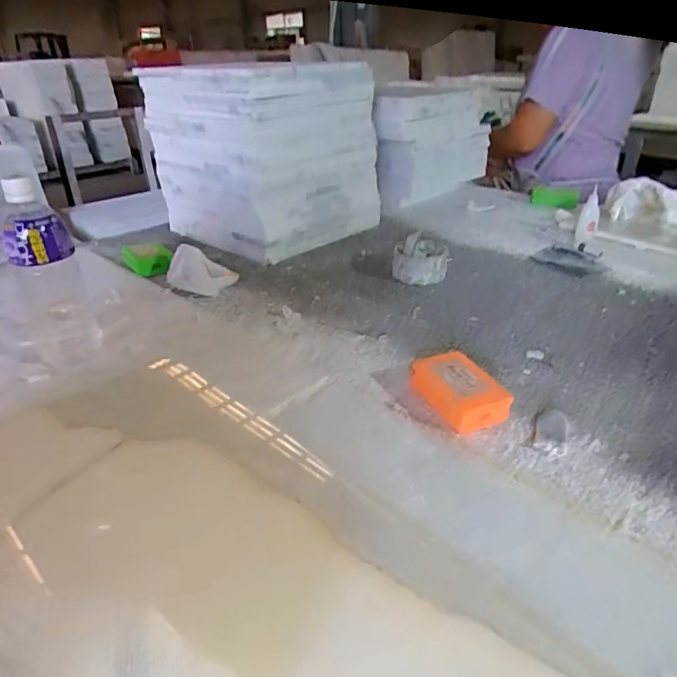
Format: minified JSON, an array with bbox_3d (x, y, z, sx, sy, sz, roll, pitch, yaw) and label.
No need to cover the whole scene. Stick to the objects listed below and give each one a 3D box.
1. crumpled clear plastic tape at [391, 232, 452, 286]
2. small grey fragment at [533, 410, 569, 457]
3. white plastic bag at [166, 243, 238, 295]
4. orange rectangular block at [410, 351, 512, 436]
[{"bbox_3d":[0.128,-0.127,0.814,0.085,0.058,0.081,1,29,6],"label":"crumpled clear plastic tape"},{"bbox_3d":[0.203,0.088,0.495,0.028,0.005,0.065,10,31,21],"label":"small grey fragment"},{"bbox_3d":[-0.212,-0.105,0.784,0.099,0.044,0.068,20,35,34],"label":"white plastic bag"},{"bbox_3d":[0.120,0.050,0.529,0.058,0.034,0.099,-13,31,-20],"label":"orange rectangular block"}]

